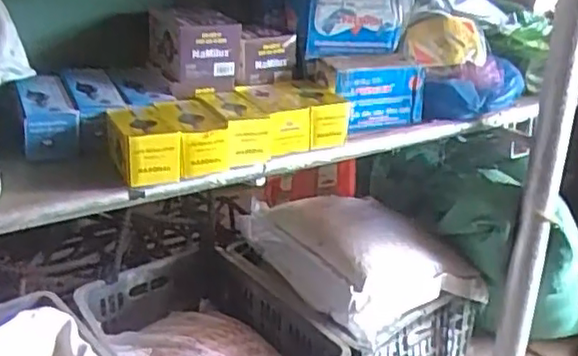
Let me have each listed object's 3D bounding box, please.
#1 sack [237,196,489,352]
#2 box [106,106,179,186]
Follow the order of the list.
[{"bbox_3d":[0.138,0.127,1.453,0.332,0.160,0.460,-16,31,-31],"label":"sack"},{"bbox_3d":[-0.209,-0.053,0.957,0.082,0.067,0.165,-9,28,-19],"label":"box"}]

